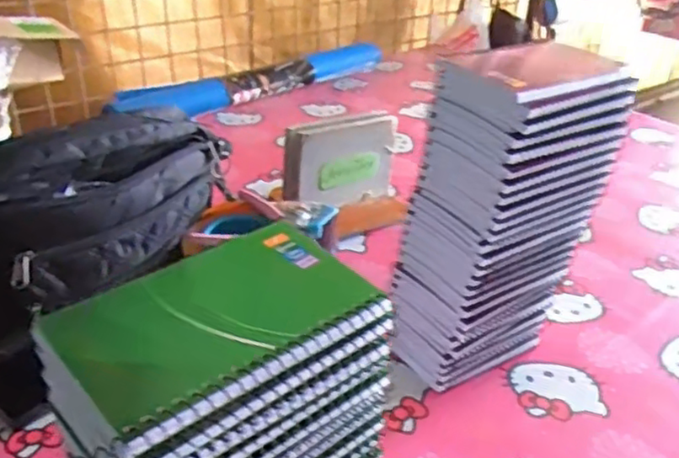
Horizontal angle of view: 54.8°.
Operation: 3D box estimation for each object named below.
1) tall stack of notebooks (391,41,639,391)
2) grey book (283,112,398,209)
[{"bbox_3d":[0.137,-0.001,0.566,0.141,0.278,0.095,-17,38,-29],"label":"tall stack of notebooks"},{"bbox_3d":[0.005,-0.079,0.832,0.152,0.120,0.033,-17,38,-29],"label":"grey book"}]

